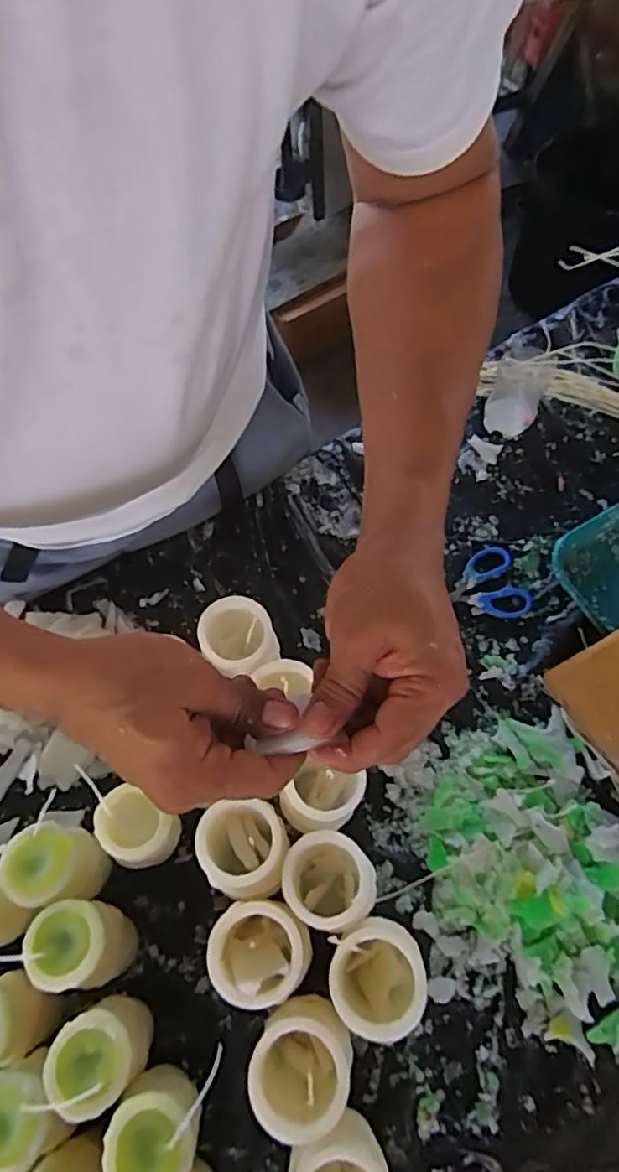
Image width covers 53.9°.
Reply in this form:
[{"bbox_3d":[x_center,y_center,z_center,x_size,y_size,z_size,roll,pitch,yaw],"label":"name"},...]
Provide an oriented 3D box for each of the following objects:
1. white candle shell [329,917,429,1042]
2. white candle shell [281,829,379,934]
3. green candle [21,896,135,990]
[{"bbox_3d":[0.044,0.267,0.417,0.060,0.091,0.061,-3,65,2],"label":"white candle shell"},{"bbox_3d":[0.016,0.217,0.453,0.057,0.094,0.059,-1,65,3],"label":"white candle shell"},{"bbox_3d":[-0.157,0.247,0.420,0.051,0.066,0.055,-27,67,-9],"label":"green candle"}]

